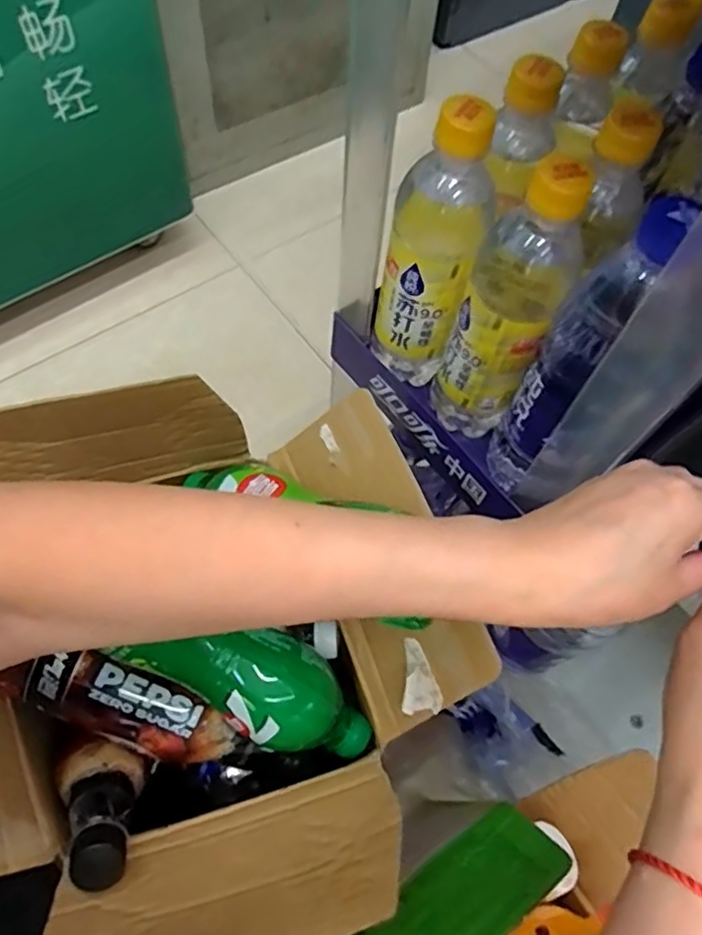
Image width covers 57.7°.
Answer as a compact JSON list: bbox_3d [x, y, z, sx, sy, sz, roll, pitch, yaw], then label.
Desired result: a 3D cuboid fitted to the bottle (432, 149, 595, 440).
[{"bbox_3d":[0.093,-0.094,0.388,0.058,0.180,0.057,1,63,-2],"label":"bottle"}]

